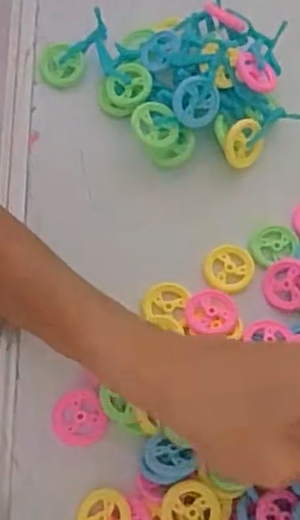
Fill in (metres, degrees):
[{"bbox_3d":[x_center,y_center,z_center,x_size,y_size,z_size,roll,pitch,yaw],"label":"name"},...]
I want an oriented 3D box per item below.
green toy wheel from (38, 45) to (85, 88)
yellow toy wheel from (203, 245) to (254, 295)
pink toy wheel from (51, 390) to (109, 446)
[{"bbox_3d":[-0.059,-0.129,0.436,0.030,0.006,0.029,30,92,6],"label":"green toy wheel"},{"bbox_3d":[0.047,0.005,0.392,0.030,0.007,0.028,1,68,-2],"label":"yellow toy wheel"},{"bbox_3d":[-0.038,0.085,0.352,0.028,0.006,0.029,1,68,-2],"label":"pink toy wheel"}]

